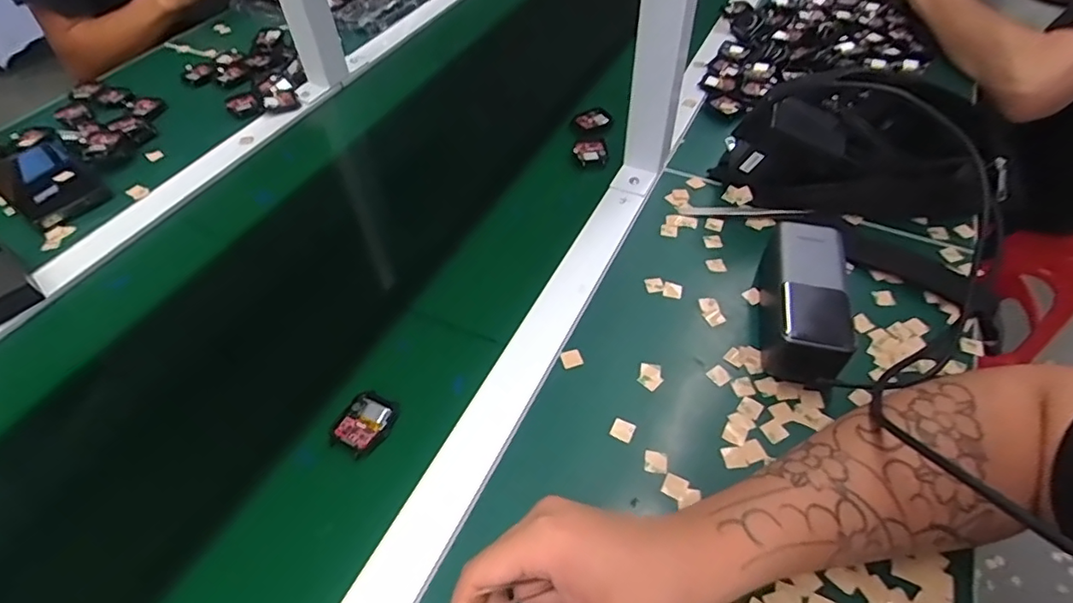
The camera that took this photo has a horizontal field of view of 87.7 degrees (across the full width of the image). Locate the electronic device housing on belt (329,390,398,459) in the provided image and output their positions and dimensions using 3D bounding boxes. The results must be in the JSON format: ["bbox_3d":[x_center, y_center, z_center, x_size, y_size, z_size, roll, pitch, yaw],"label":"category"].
[{"bbox_3d":[-0.127,0.090,0.414,0.041,0.010,0.046,23,53,19],"label":"electronic device housing on belt"}]

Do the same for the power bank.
[{"bbox_3d":[0.212,0.000,0.446,0.059,0.052,0.128,15,51,13],"label":"power bank"}]

